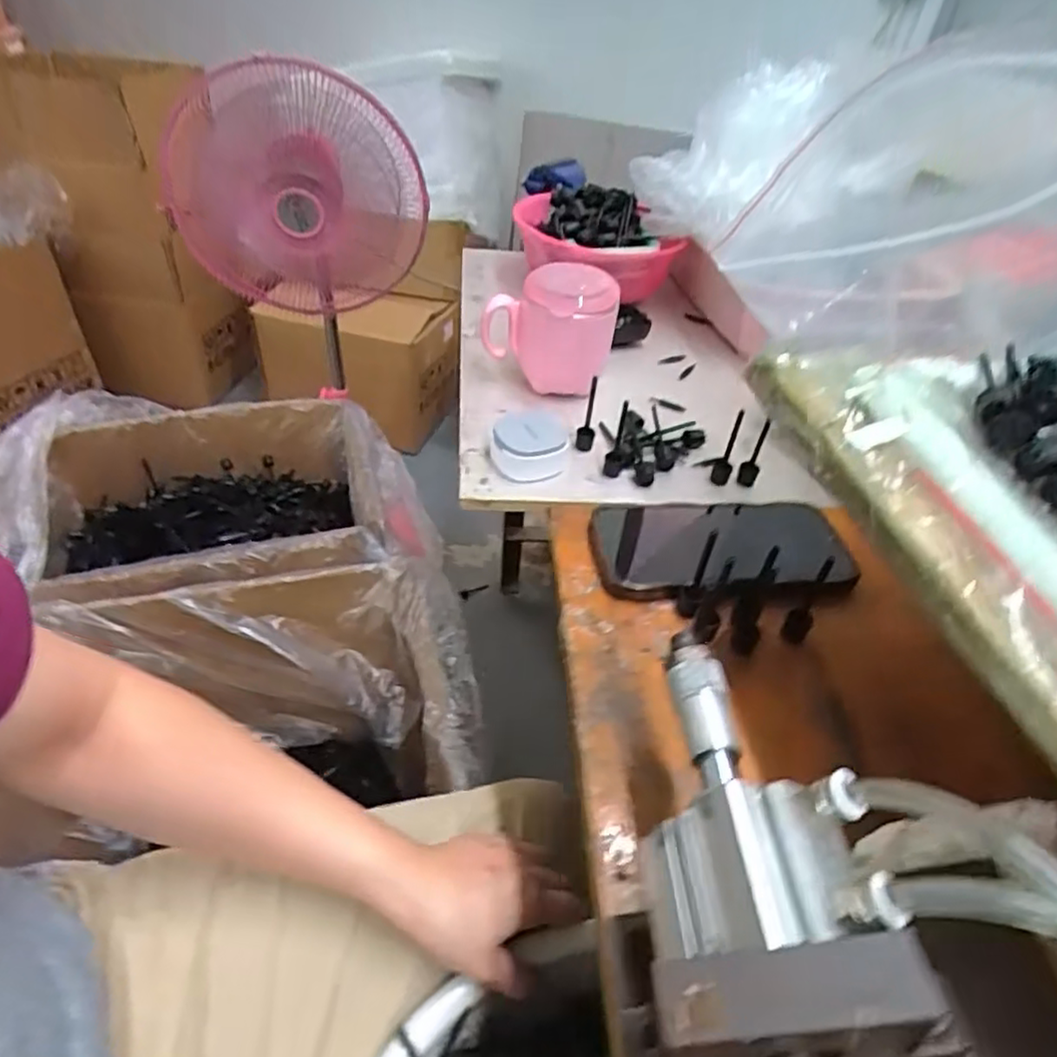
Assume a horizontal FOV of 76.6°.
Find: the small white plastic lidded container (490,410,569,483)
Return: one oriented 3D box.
[{"bbox_3d":[0.002,-0.066,0.508,0.056,0.030,0.059,8,42,2],"label":"small white plastic lidded container"}]

